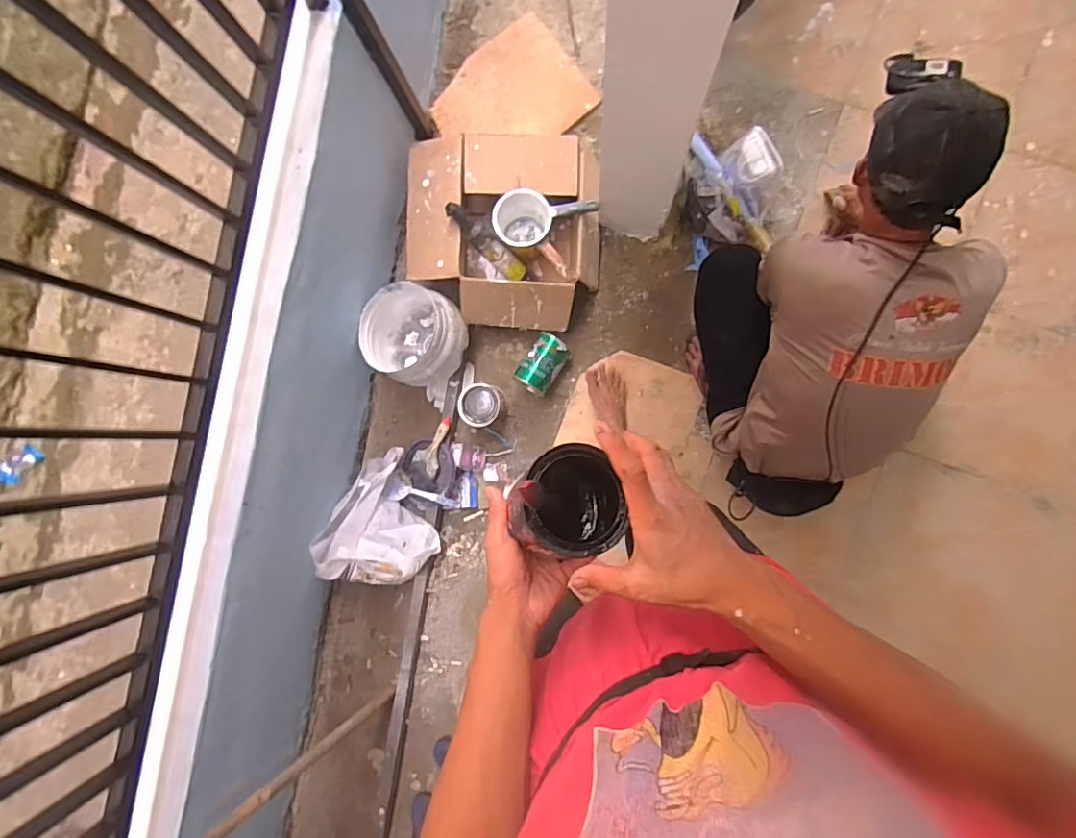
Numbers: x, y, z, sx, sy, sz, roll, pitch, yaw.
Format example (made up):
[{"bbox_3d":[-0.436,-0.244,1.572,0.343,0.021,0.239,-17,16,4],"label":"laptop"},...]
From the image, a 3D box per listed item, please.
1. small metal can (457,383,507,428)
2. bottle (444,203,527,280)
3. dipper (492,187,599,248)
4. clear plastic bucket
[{"bbox_3d":[-0.146,-0.033,1.391,0.104,0.109,0.107,0,88,5],"label":"small metal can"},{"bbox_3d":[-0.133,-0.431,1.321,0.241,0.057,0.061,39,93,-31],"label":"bottle"},{"bbox_3d":[0.017,-0.487,1.363,0.248,0.127,0.129,9,89,6],"label":"dipper"},{"bbox_3d":[-0.315,-0.211,1.414,0.253,0.192,0.230,0,88,5],"label":"clear plastic bucket"}]

